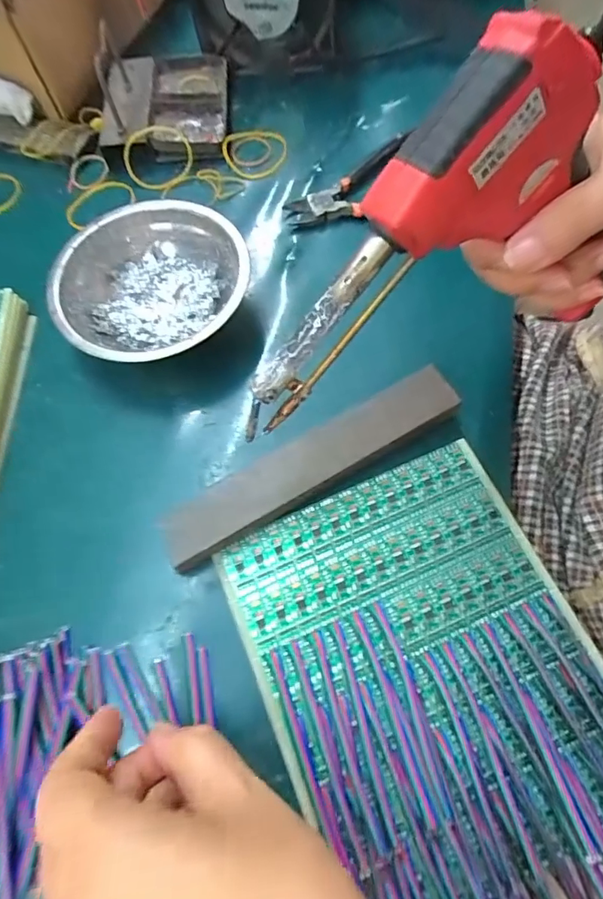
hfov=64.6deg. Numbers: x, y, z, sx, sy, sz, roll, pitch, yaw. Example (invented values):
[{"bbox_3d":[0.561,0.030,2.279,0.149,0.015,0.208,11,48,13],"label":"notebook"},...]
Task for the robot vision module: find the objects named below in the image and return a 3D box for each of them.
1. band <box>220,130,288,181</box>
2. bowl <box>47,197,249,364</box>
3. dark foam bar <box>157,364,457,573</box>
[{"bbox_3d":[-0.039,-0.248,0.395,0.053,0.008,0.050,-4,80,-11],"label":"band"},{"bbox_3d":[-0.097,-0.107,0.317,0.122,0.041,0.121,-1,68,2],"label":"bowl"},{"bbox_3d":[0.007,0.008,0.279,0.184,0.021,0.035,-29,70,-9],"label":"dark foam bar"}]

